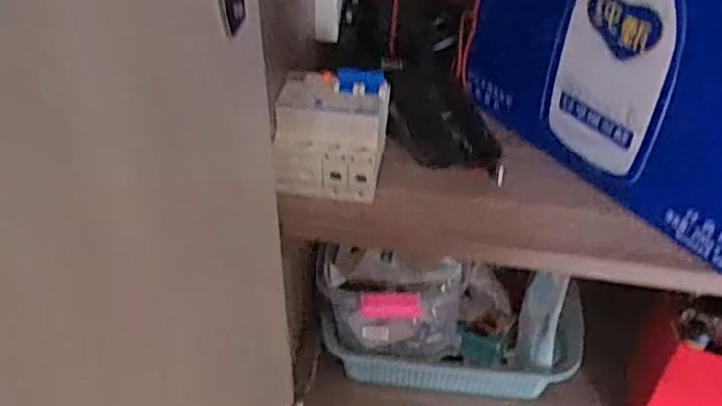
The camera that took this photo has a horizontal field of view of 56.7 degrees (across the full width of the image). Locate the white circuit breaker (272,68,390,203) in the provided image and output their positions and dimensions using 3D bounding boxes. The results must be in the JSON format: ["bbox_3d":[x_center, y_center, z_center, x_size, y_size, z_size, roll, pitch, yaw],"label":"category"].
[{"bbox_3d":[-0.021,-0.048,0.475,0.076,0.066,0.062,1,42,-2],"label":"white circuit breaker"}]

